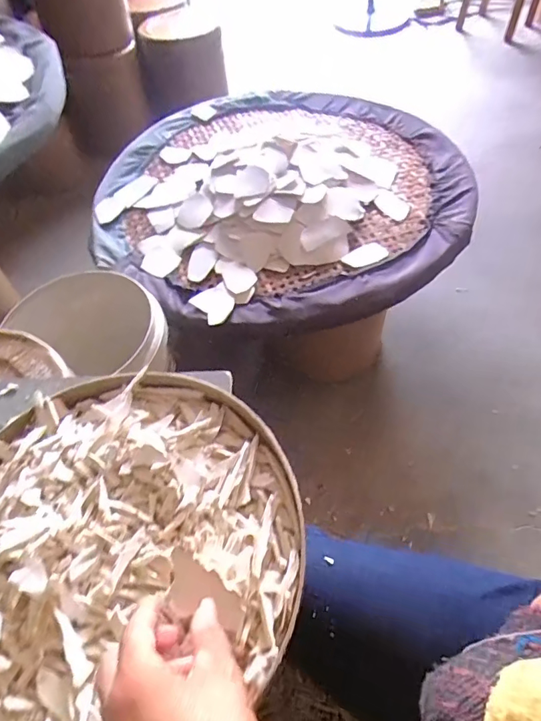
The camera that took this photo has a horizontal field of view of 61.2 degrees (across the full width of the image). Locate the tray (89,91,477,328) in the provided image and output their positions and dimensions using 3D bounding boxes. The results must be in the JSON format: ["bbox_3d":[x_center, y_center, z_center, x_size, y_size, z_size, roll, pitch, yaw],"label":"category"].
[{"bbox_3d":[-0.006,-0.393,1.047,0.753,0.114,0.817,-2,55,3],"label":"tray"}]

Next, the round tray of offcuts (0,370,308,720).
[{"bbox_3d":[-0.133,0.144,0.367,0.302,0.056,0.280,-2,55,3],"label":"round tray of offcuts"}]

